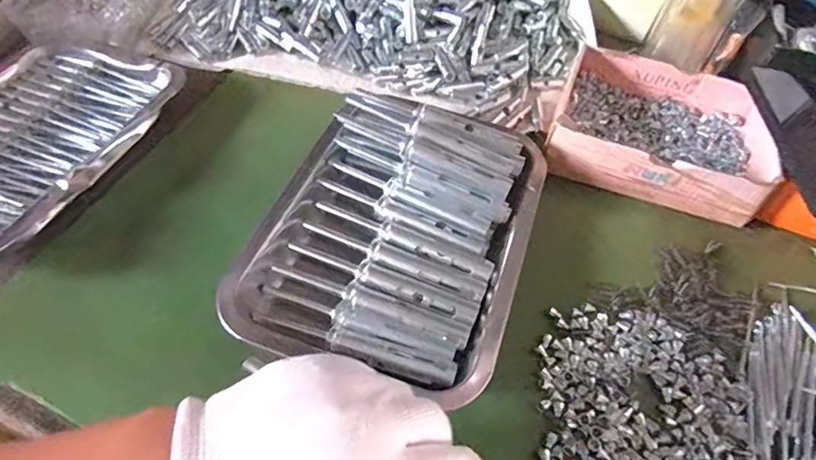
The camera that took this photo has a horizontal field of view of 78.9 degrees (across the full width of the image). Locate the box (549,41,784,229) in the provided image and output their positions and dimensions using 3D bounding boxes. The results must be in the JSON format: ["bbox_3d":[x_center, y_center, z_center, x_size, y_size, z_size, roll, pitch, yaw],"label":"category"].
[{"bbox_3d":[0.228,-0.095,0.449,0.182,0.046,0.152,19,56,10],"label":"box"}]

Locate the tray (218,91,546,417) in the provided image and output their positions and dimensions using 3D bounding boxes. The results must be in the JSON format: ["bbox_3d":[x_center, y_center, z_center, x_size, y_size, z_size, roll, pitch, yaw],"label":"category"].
[{"bbox_3d":[-0.007,-0.003,0.372,0.188,0.051,0.232,17,56,10],"label":"tray"}]

